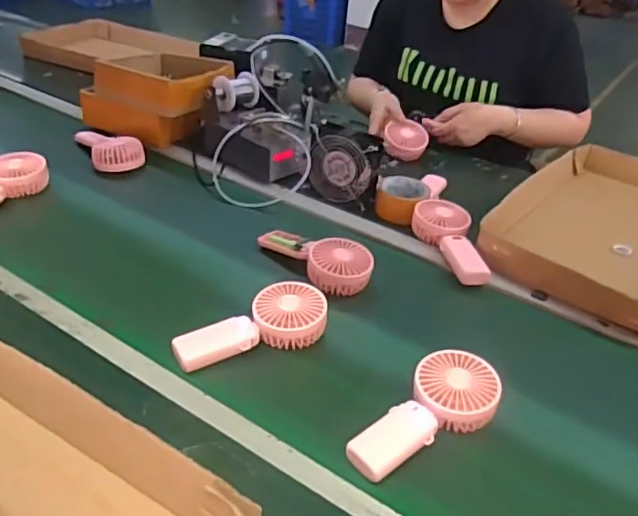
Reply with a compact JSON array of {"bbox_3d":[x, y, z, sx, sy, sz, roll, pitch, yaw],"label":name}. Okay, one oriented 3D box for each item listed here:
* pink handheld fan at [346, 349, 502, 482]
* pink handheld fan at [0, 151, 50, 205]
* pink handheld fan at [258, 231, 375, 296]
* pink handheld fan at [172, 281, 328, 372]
[{"bbox_3d":[0.113,0.160,0.598,0.087,0.045,0.180,31,41,32],"label":"pink handheld fan"},{"bbox_3d":[-0.503,-0.105,0.921,0.085,0.055,0.181,9,34,4],"label":"pink handheld fan"},{"bbox_3d":[-0.006,-0.011,0.837,0.077,0.046,0.166,-25,44,-38],"label":"pink handheld fan"},{"bbox_3d":[-0.081,0.078,0.695,0.179,0.056,0.067,-9,37,-22],"label":"pink handheld fan"}]

